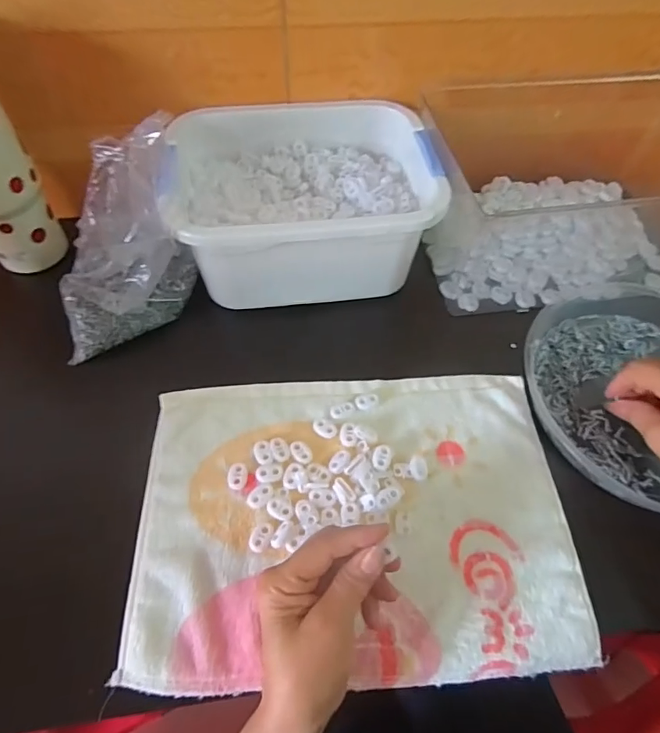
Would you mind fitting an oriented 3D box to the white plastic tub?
[{"bbox_3d":[-0.029,-0.165,0.473,0.242,0.113,0.191,-7,58,-6],"label":"white plastic tub"}]

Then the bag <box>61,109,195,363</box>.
[{"bbox_3d":[-0.195,-0.110,0.424,0.140,0.146,0.110,-21,61,-14],"label":"bag"}]

